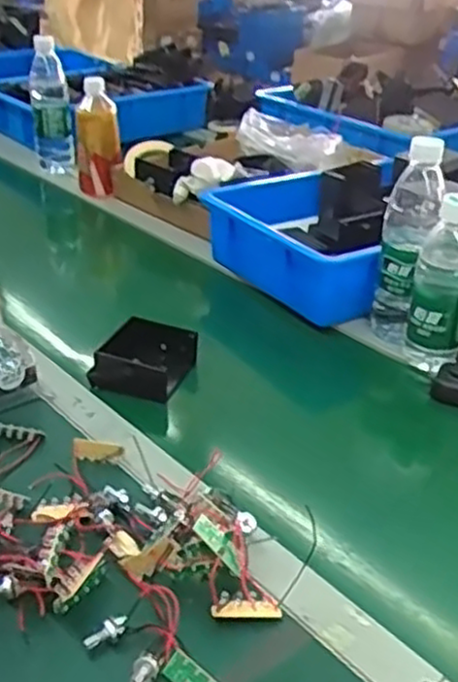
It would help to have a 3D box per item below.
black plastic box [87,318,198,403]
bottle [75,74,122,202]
[{"bbox_3d":[-0.088,0.017,0.782,0.083,0.044,0.097,11,32,16],"label":"black plastic box"},{"bbox_3d":[-0.213,-0.323,1.208,0.071,0.181,0.055,-3,31,-7],"label":"bottle"}]

